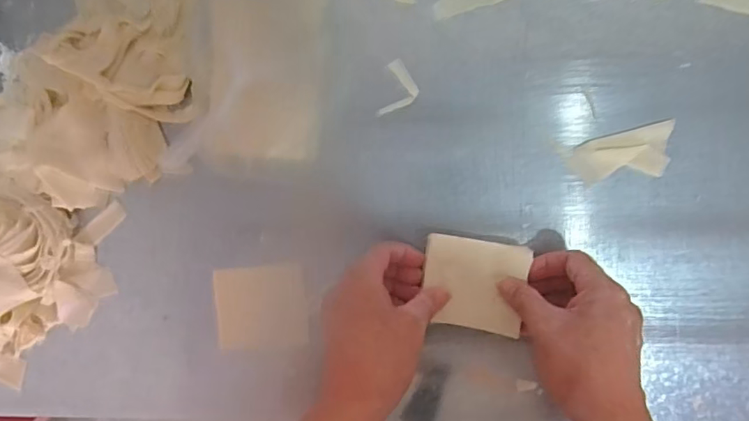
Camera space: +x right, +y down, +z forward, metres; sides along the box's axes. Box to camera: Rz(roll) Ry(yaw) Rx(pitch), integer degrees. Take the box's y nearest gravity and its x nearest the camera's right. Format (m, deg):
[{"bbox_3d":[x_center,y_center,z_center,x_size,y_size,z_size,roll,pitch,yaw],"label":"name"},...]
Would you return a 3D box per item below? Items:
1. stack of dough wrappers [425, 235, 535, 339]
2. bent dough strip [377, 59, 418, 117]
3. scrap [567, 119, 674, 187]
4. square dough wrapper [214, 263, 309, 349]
[{"bbox_3d":[0.087,0.065,0.465,0.086,0.014,0.077,8,95,5],"label":"stack of dough wrappers"},{"bbox_3d":[0.023,-0.109,0.476,0.031,0.010,0.052,11,95,5],"label":"bent dough strip"},{"bbox_3d":[0.215,-0.047,0.458,0.088,0.004,0.042,-13,93,7],"label":"scrap"},{"bbox_3d":[-0.107,0.092,0.500,0.084,0.008,0.075,-4,94,6],"label":"square dough wrapper"}]

